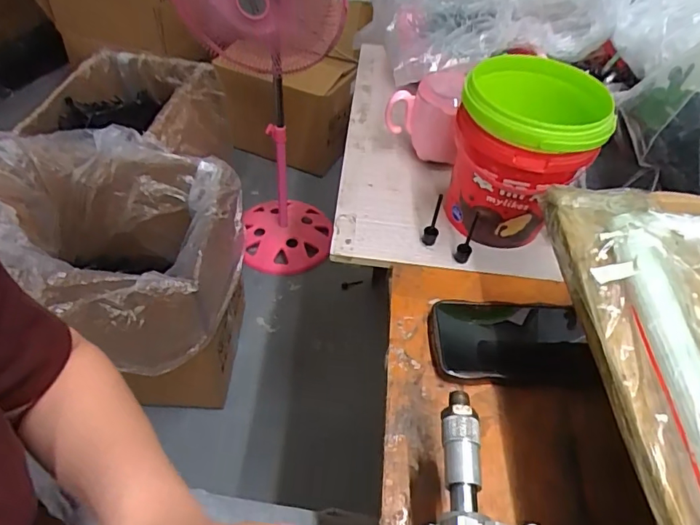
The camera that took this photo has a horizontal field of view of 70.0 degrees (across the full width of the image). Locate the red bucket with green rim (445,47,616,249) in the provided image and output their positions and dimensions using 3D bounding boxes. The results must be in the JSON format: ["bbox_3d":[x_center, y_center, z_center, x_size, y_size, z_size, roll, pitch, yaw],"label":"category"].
[{"bbox_3d":[0.163,-0.102,0.504,0.126,0.153,0.125,15,48,8],"label":"red bucket with green rim"}]

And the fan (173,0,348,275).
[{"bbox_3d":[-0.201,-0.357,1.192,0.331,0.839,0.279,-4,48,-9],"label":"fan"}]

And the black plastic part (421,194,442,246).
[{"bbox_3d":[0.085,-0.044,0.505,0.015,0.060,0.017,15,48,8],"label":"black plastic part"}]

